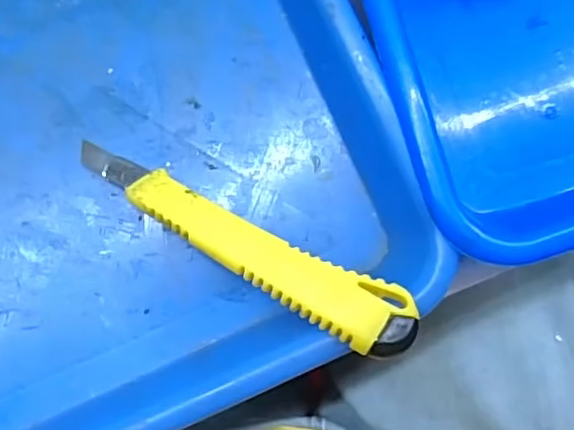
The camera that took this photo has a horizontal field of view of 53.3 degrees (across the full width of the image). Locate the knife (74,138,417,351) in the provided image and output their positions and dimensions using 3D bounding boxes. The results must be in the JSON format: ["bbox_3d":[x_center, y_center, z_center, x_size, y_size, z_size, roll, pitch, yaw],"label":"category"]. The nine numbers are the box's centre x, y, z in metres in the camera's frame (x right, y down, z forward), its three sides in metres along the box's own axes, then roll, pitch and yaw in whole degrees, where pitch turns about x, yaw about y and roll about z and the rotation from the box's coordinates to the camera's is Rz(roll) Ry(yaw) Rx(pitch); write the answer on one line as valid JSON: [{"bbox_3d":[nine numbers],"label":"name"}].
[{"bbox_3d":[-0.019,0.007,0.201,0.137,0.008,0.023,29,82,16],"label":"knife"}]

